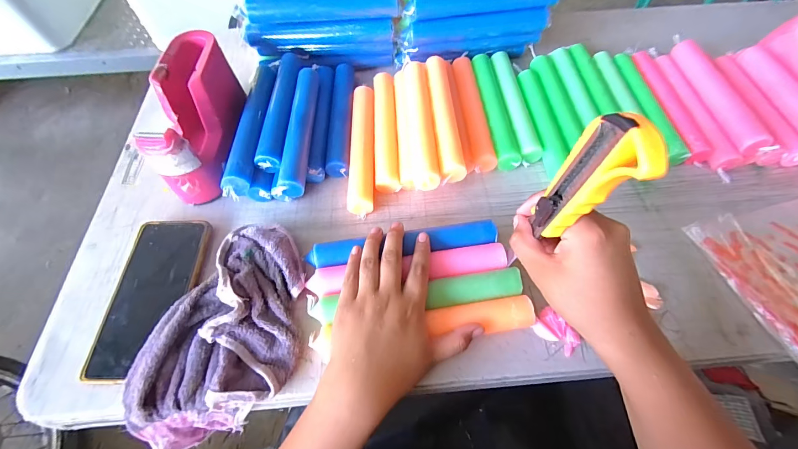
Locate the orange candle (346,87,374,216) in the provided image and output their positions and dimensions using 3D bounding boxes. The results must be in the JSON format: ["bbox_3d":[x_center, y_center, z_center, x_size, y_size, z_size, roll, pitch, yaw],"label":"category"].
[{"bbox_3d":[-0.045,-0.099,0.428,0.029,0.022,0.195,-1,61,0],"label":"orange candle"}]

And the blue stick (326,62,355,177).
[{"bbox_3d":[-0.077,-0.148,0.458,0.027,0.023,0.205,-1,61,0],"label":"blue stick"}]

